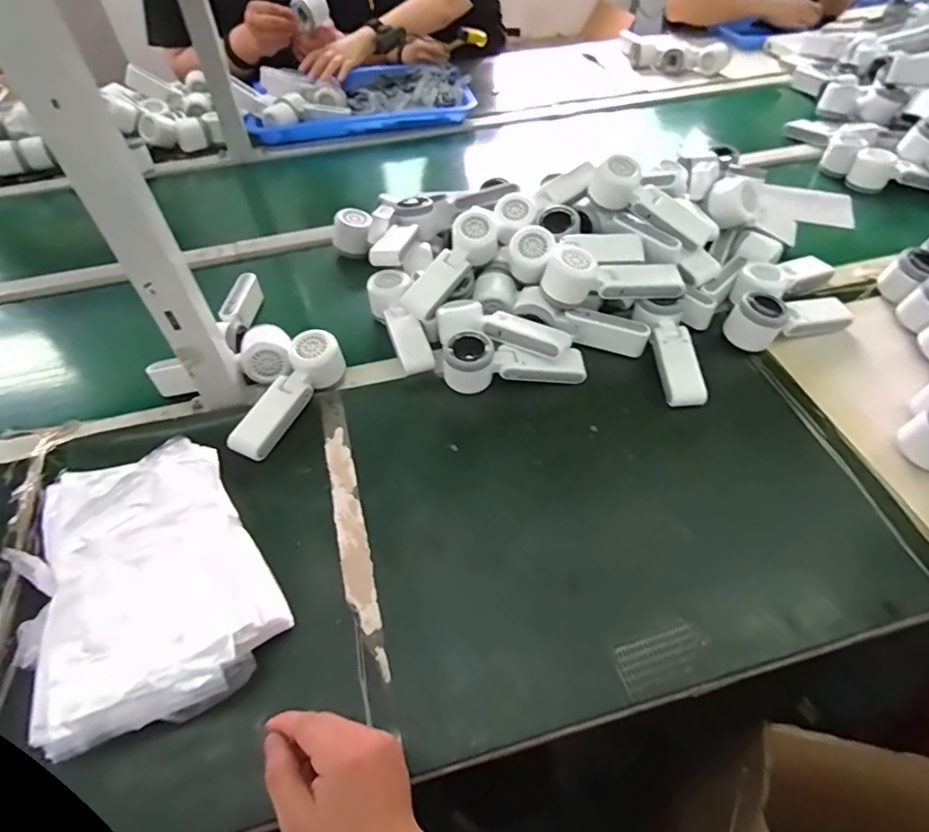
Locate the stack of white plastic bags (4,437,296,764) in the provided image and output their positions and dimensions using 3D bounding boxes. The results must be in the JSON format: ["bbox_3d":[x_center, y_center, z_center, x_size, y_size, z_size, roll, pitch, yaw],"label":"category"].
[{"bbox_3d":[-0.280,0.145,0.465,0.193,0.061,0.242,-28,55,-19],"label":"stack of white plastic bags"}]

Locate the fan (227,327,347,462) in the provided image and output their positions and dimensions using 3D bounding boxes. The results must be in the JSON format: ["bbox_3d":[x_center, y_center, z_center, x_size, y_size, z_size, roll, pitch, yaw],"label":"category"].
[{"bbox_3d":[-0.200,-0.027,0.598,0.056,0.043,0.163,22,55,19],"label":"fan"}]

